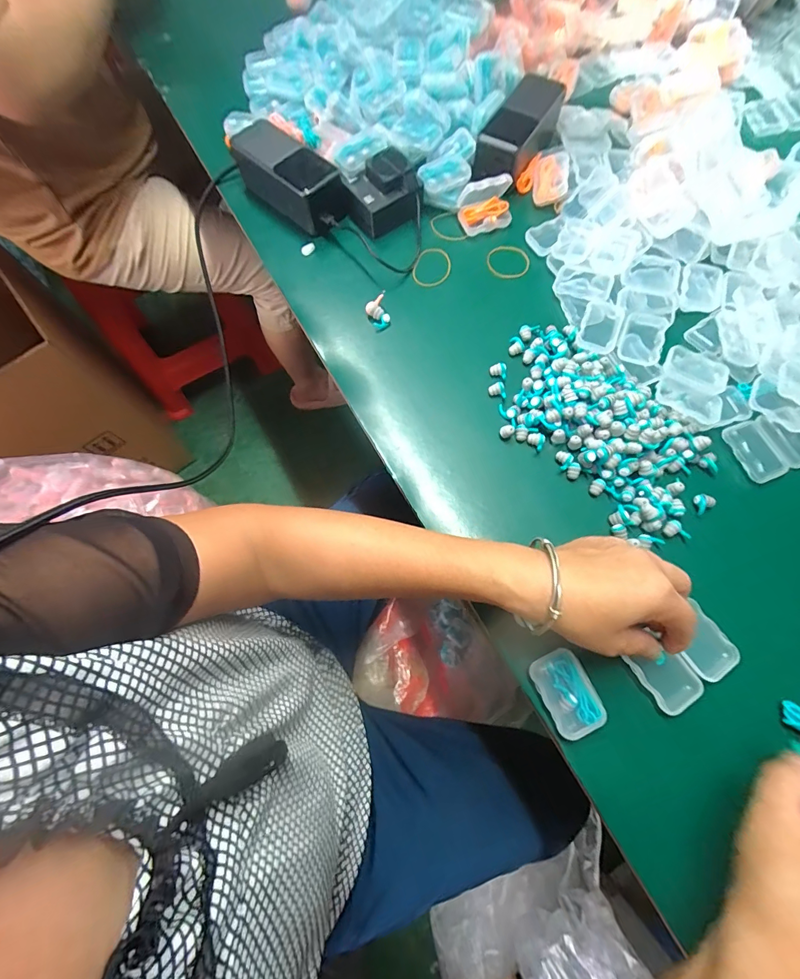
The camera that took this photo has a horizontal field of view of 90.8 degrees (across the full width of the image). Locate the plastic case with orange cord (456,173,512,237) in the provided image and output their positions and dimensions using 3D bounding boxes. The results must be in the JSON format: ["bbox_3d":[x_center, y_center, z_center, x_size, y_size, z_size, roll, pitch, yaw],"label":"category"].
[{"bbox_3d":[0.093,-0.307,0.427,0.055,0.041,0.032,-9,72,-2],"label":"plastic case with orange cord"}]

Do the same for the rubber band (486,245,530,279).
[{"bbox_3d":[0.117,-0.248,0.430,0.047,0.004,0.044,-10,76,-4],"label":"rubber band"}]

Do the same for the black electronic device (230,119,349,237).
[{"bbox_3d":[-0.119,-0.342,0.430,0.156,0.051,0.058,41,79,13],"label":"black electronic device"}]

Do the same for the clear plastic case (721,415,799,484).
[{"bbox_3d":[0.333,-0.040,0.353,0.067,0.011,0.055,-21,73,-6],"label":"clear plastic case"}]

